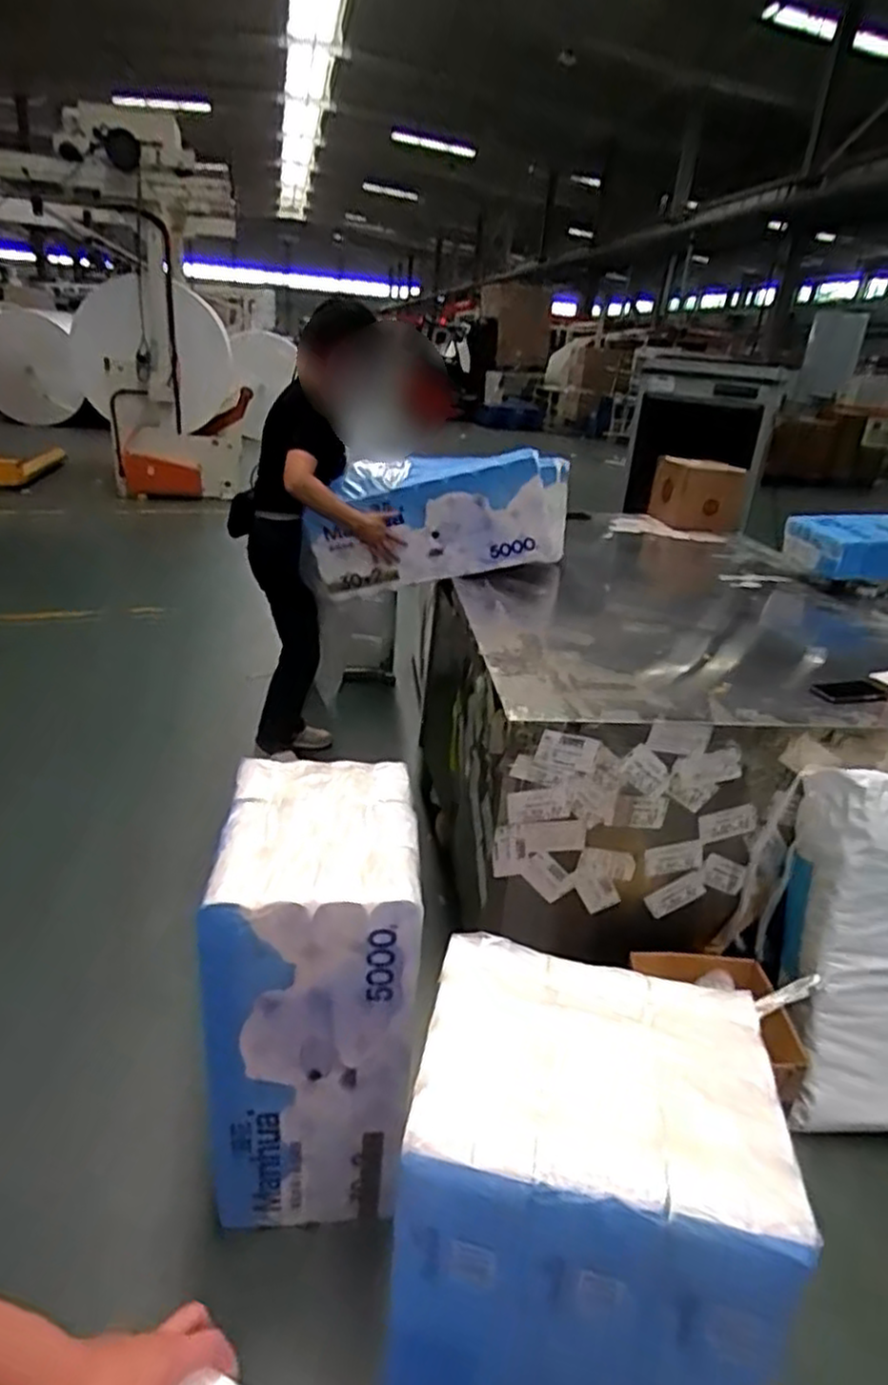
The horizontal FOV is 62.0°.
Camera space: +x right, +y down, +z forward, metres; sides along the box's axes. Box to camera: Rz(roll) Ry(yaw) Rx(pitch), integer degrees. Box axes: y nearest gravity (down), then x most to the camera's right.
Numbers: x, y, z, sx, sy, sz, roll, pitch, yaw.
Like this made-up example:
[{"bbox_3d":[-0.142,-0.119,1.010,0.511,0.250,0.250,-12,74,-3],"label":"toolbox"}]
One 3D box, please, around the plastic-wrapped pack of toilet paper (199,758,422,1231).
[{"bbox_3d":[-0.226,0.518,1.328,0.307,0.686,0.397,2,25,-7],"label":"plastic-wrapped pack of toilet paper"}]

